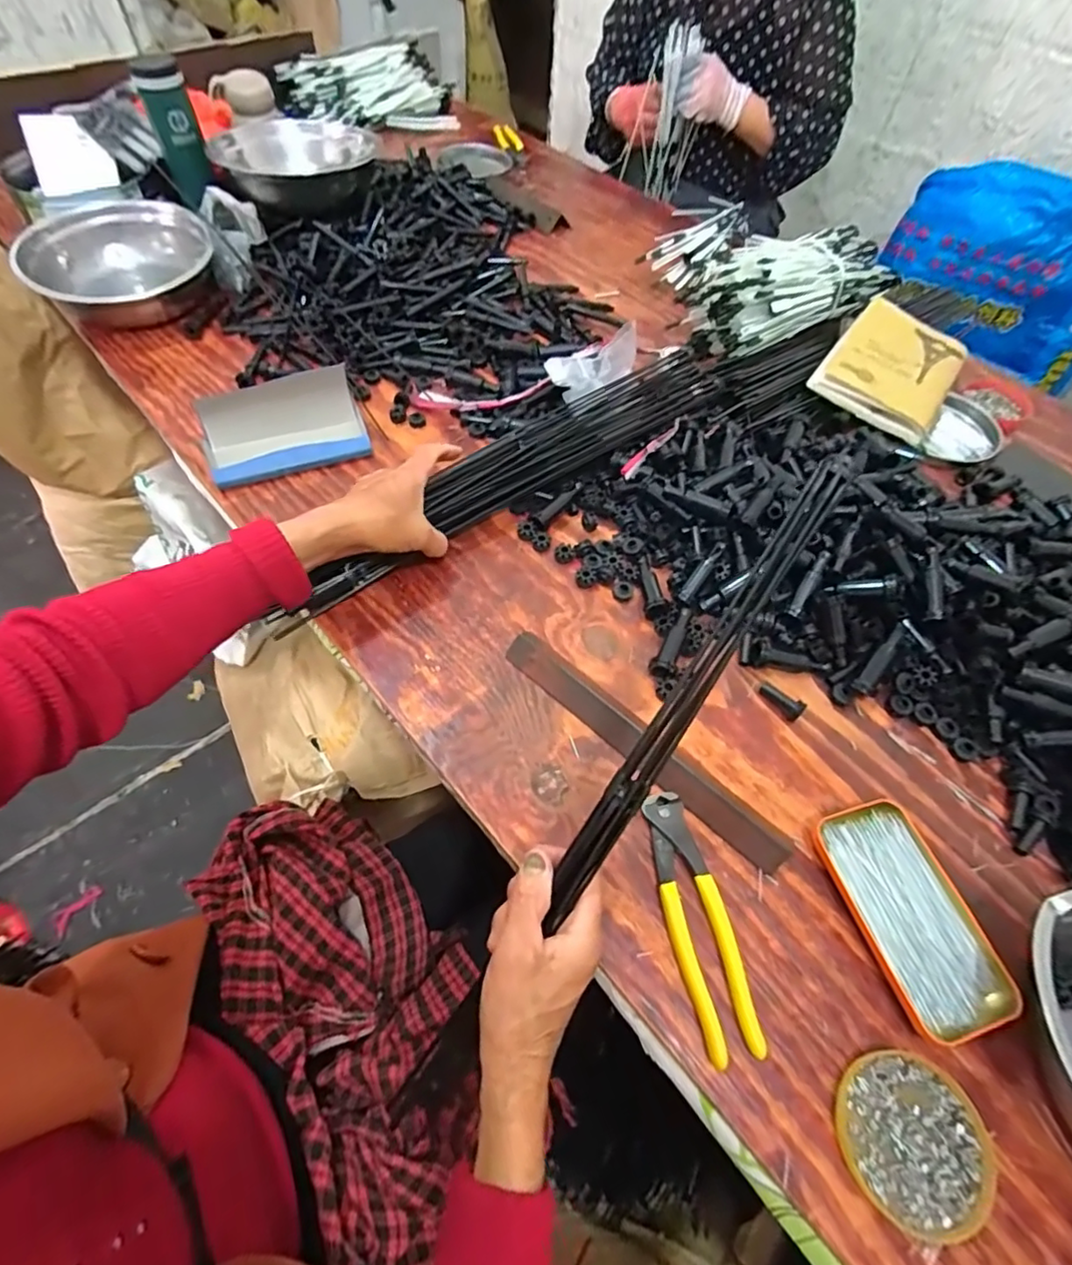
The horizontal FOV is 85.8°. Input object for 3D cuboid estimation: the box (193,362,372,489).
[{"bbox_3d":[-0.265,-0.217,0.609,0.165,0.056,0.090,-17,60,-15],"label":"box"}]

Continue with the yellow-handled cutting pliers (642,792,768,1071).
[{"bbox_3d":[0.109,0.193,0.394,0.039,0.015,0.161,-7,58,-10],"label":"yellow-handled cutting pliers"}]

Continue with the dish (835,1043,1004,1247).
[{"bbox_3d":[0.222,0.296,0.338,0.083,0.012,0.081,2,57,-4],"label":"dish"}]

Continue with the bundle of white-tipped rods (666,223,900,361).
[{"bbox_3d":[0.347,-0.456,0.755,0.278,0.105,0.117,-23,62,-19],"label":"bundle of white-tipped rods"}]

